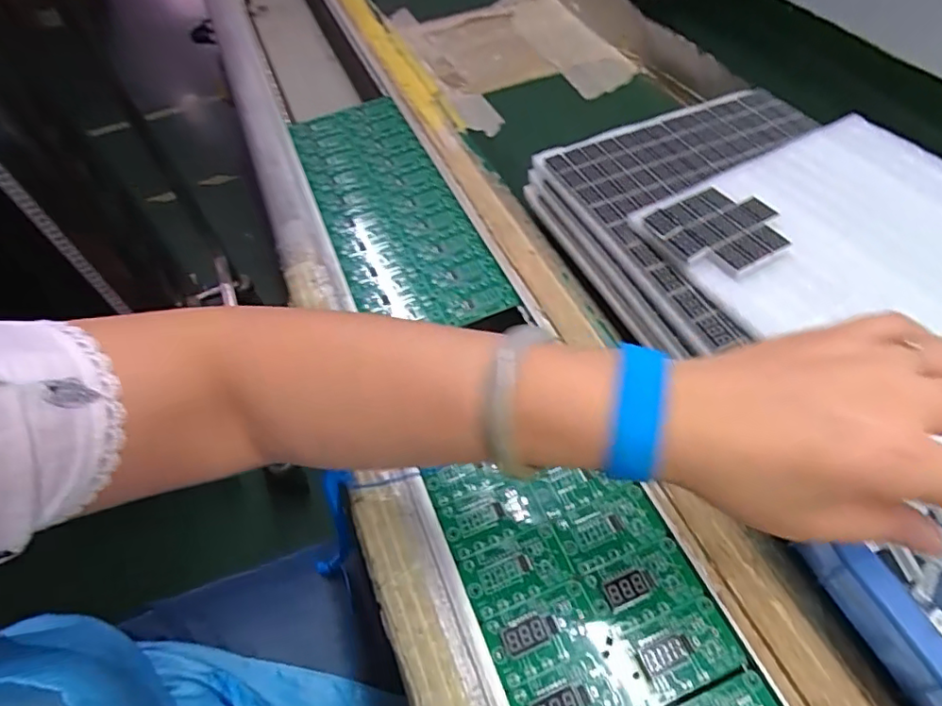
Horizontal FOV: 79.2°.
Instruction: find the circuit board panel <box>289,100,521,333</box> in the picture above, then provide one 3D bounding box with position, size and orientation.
[{"bbox_3d":[-0.091,-0.159,0.585,0.125,0.006,0.393,-22,51,-6],"label":"circuit board panel"}]

